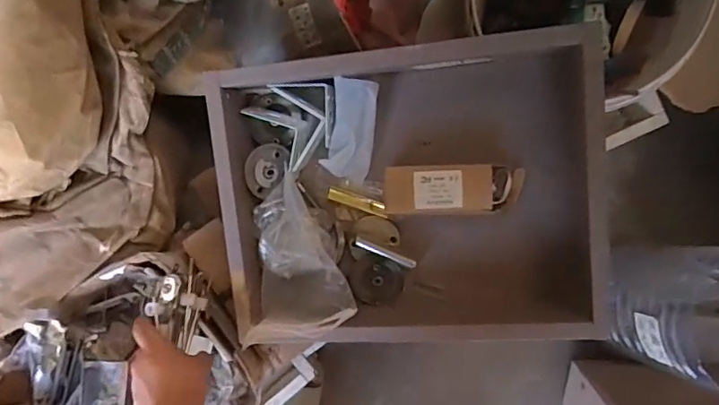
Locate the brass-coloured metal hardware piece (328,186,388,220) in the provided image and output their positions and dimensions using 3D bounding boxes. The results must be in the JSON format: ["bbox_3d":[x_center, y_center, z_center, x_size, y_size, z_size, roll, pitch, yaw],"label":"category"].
[{"bbox_3d":[-0.001,0.000,0.622,0.072,0.010,0.015,20,86,9],"label":"brass-coloured metal hardware piece"}]

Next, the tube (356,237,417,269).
[{"bbox_3d":[0.029,0.057,0.602,0.073,0.008,0.009,23,86,15],"label":"tube"}]

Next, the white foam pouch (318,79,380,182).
[{"bbox_3d":[-0.009,-0.077,0.583,0.050,0.018,0.112,5,110,-5],"label":"white foam pouch"}]

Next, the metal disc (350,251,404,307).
[{"bbox_3d":[0.019,0.091,0.620,0.059,0.011,0.058,2,96,21],"label":"metal disc"}]

